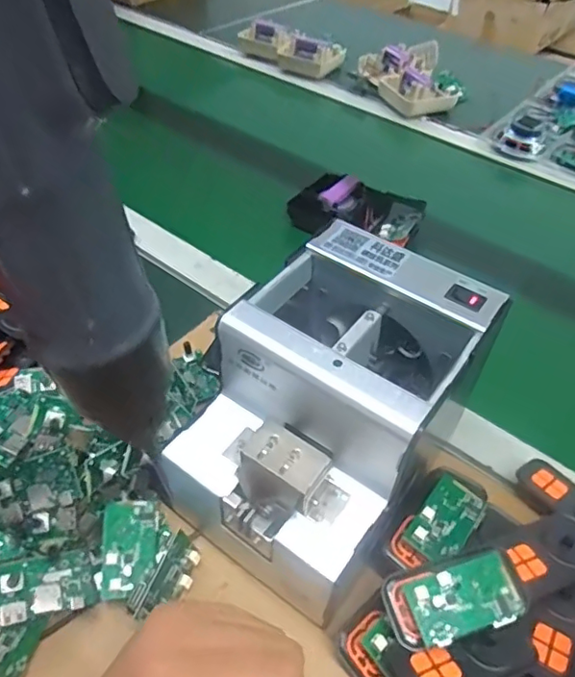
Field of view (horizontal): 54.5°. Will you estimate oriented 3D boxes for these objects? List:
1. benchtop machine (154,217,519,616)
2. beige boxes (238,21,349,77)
[{"bbox_3d":[0.024,0.042,0.345,0.128,0.134,0.174,32,53,25],"label":"benchtop machine"},{"bbox_3d":[0.002,-0.491,0.942,0.182,0.042,0.076,22,50,18],"label":"beige boxes"}]

